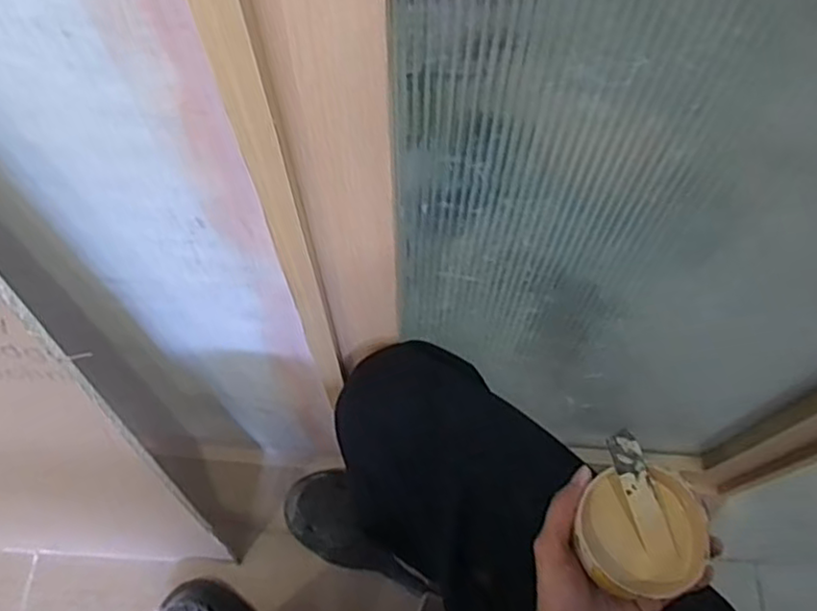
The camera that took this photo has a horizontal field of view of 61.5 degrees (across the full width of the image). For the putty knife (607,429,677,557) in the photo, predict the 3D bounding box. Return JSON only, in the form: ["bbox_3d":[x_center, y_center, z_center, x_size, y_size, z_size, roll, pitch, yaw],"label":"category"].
[{"bbox_3d":[0.165,0.135,0.484,0.020,0.010,0.096,-22,94,-7],"label":"putty knife"}]

